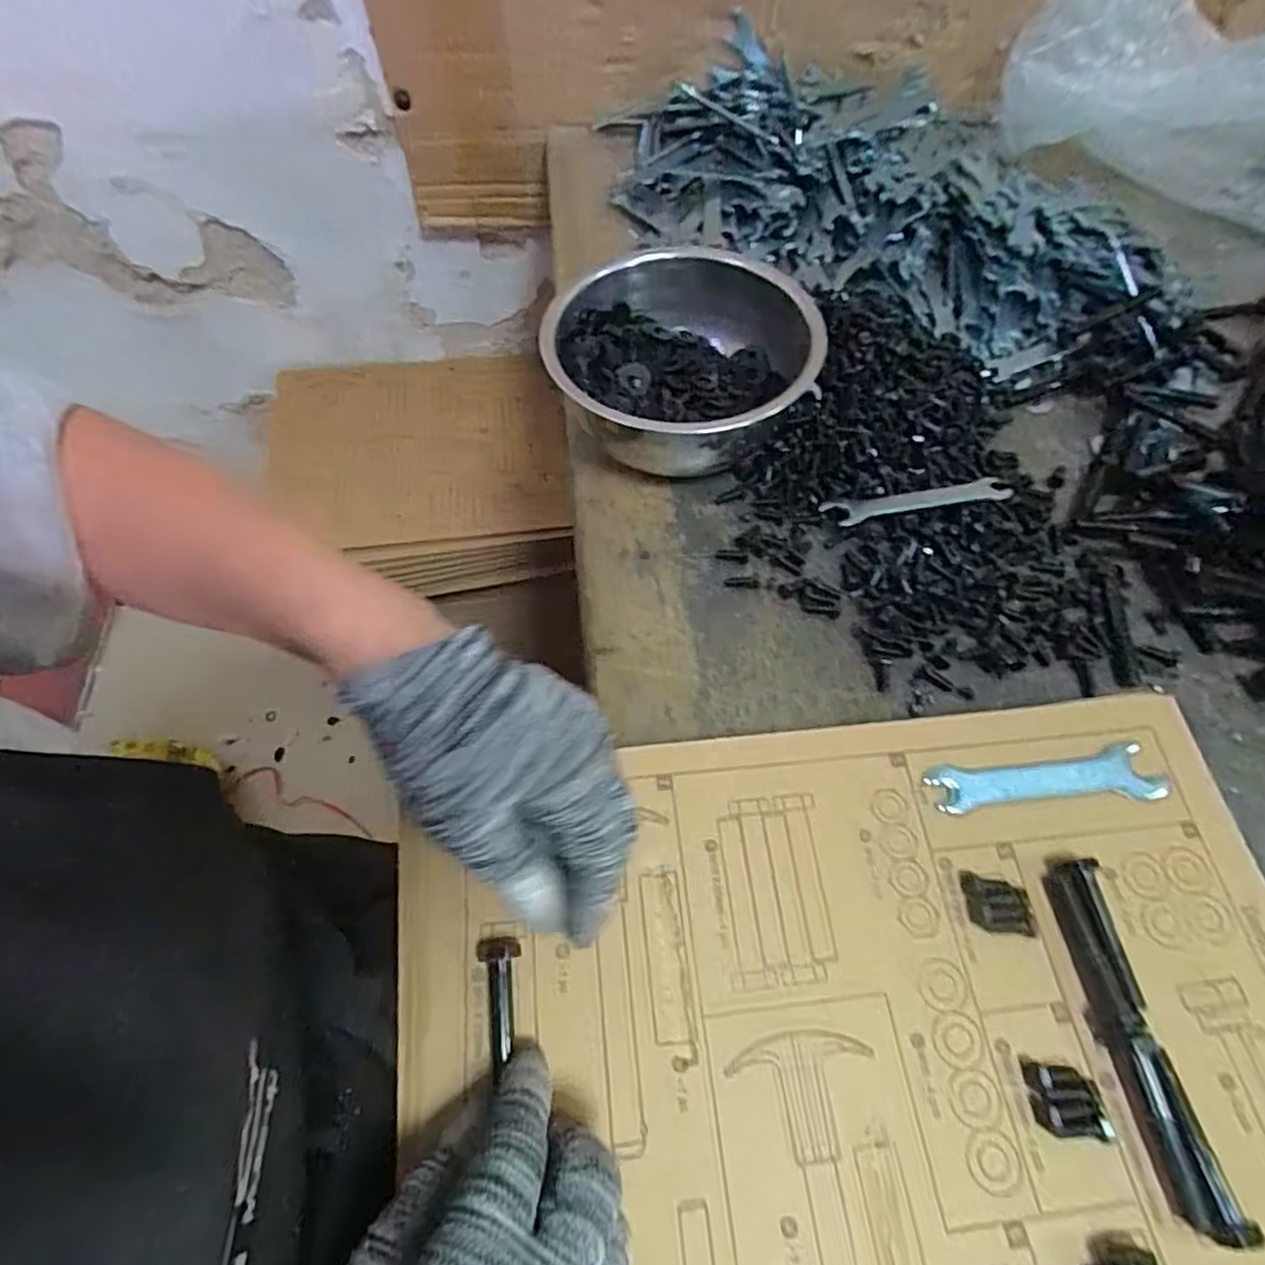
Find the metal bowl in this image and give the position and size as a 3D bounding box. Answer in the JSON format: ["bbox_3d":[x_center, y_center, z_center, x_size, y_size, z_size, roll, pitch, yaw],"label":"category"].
[{"bbox_3d":[0.029,-0.172,0.430,0.156,0.071,0.171,13,62,7],"label":"metal bowl"}]

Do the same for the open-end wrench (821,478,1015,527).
[{"bbox_3d":[0.176,-0.082,0.404,0.111,0.004,0.020,-9,60,1],"label":"open-end wrench"}]

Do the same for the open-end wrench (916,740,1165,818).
[{"bbox_3d":[0.202,0.072,0.315,0.117,0.005,0.026,-7,62,-3],"label":"open-end wrench"}]

